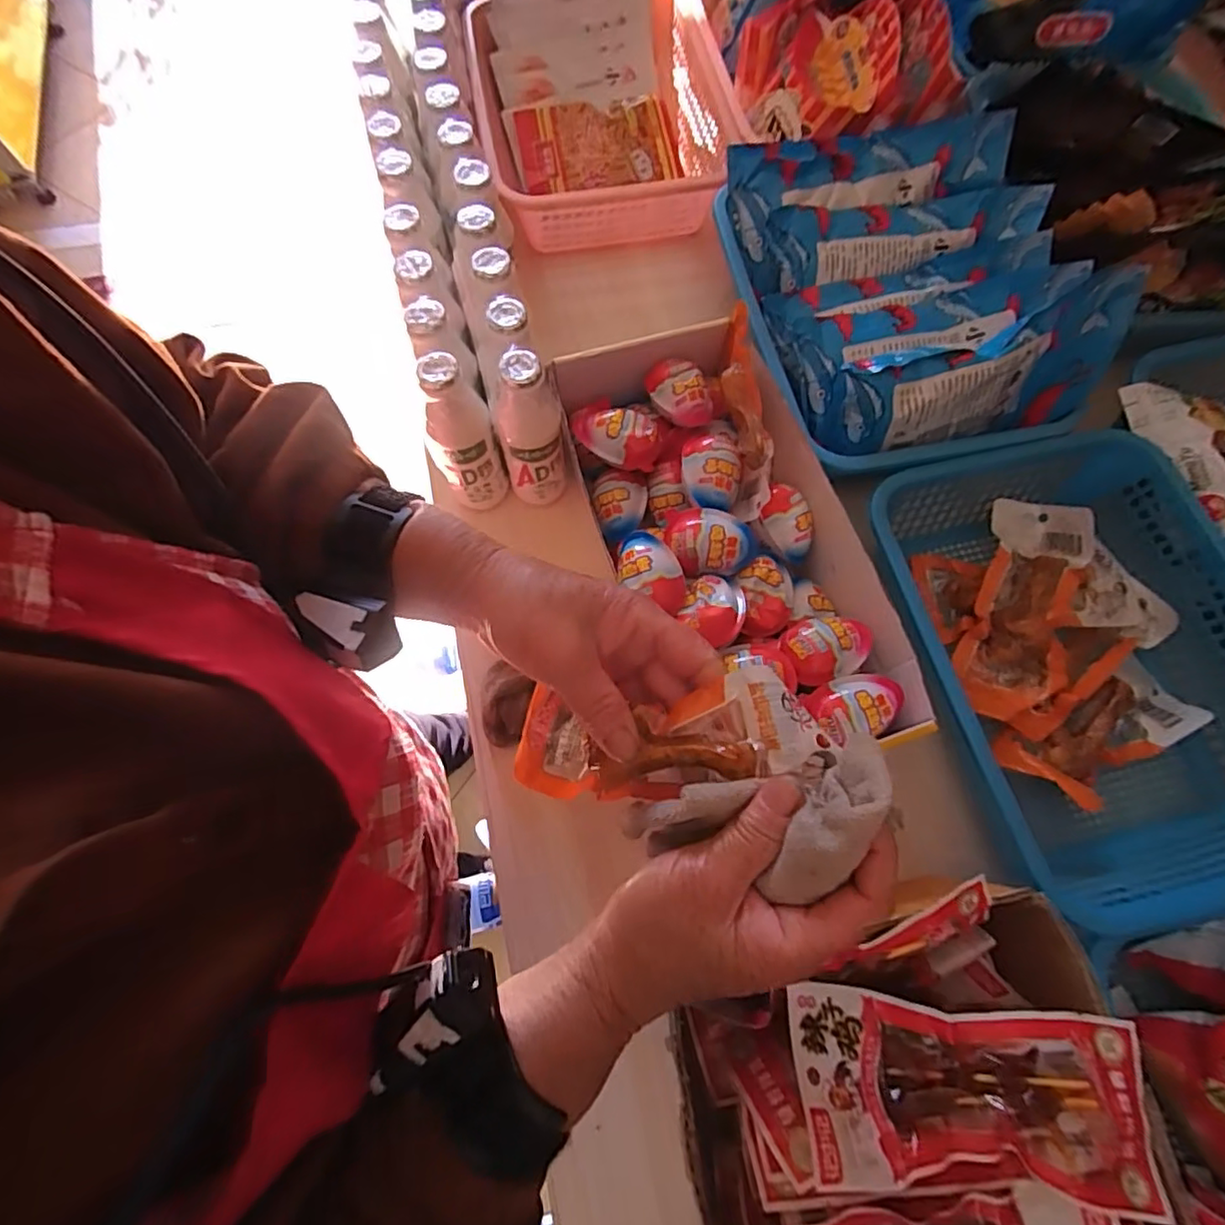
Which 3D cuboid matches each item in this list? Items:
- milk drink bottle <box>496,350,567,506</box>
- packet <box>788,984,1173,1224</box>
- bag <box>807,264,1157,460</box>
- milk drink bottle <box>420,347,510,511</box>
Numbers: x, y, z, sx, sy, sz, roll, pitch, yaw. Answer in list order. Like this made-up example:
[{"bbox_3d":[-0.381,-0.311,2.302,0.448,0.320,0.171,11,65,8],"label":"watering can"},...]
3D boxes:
[{"bbox_3d":[-0.066,-0.143,0.488,0.050,0.134,0.047,-5,71,-2],"label":"milk drink bottle"},{"bbox_3d":[0.185,0.247,0.312,0.183,0.021,0.080,8,60,0],"label":"packet"},{"bbox_3d":[0.295,-0.182,0.501,0.243,0.112,0.065,-20,28,-3],"label":"bag"},{"bbox_3d":[-0.121,-0.138,0.487,0.052,0.134,0.051,-19,72,-7],"label":"milk drink bottle"}]

